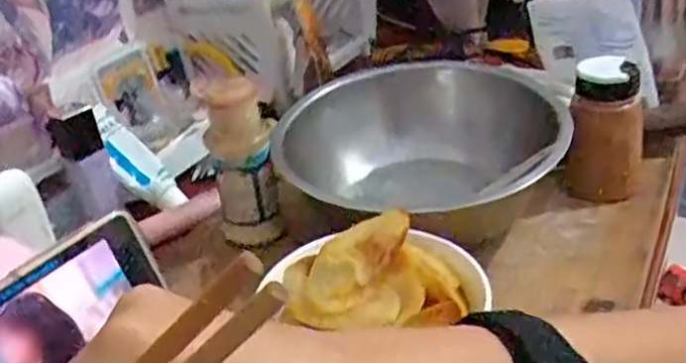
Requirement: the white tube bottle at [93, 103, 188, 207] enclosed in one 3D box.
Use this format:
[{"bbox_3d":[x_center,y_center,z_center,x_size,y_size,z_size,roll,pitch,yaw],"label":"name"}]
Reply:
[{"bbox_3d":[-0.195,-0.021,0.645,0.127,0.022,0.037,45,49,14],"label":"white tube bottle"}]

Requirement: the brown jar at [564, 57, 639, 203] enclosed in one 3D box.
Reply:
[{"bbox_3d":[0.207,-0.043,0.536,0.052,0.108,0.051,6,31,23],"label":"brown jar"}]

